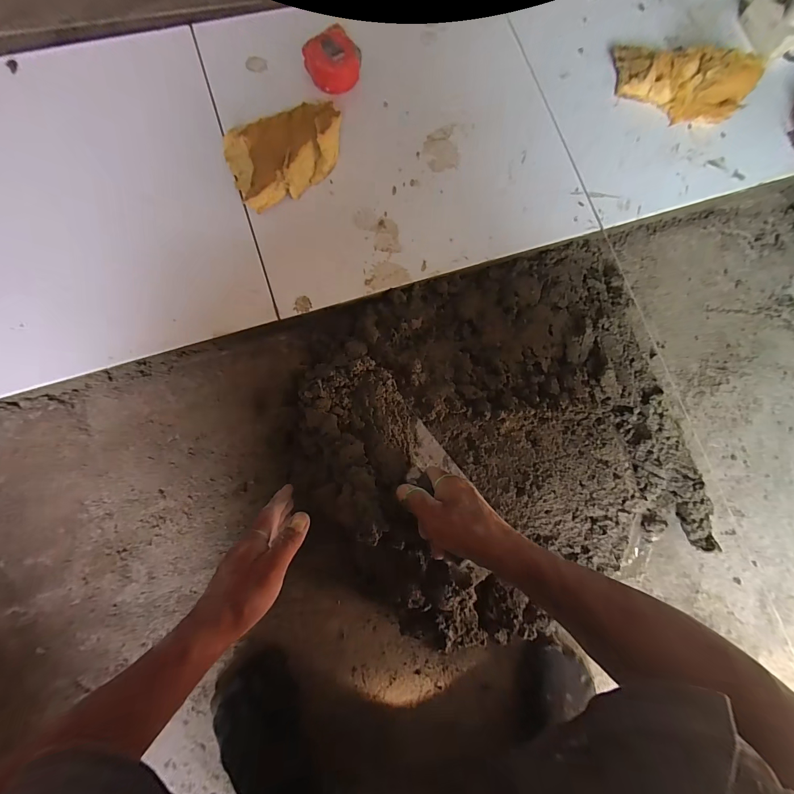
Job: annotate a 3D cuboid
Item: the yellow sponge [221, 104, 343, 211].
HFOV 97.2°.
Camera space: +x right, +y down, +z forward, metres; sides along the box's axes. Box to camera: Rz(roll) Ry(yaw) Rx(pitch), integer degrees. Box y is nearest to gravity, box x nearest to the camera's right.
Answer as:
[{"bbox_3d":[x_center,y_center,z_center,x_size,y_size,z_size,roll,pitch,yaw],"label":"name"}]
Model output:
[{"bbox_3d":[-0.150,-0.331,0.486,0.159,0.047,0.116,-21,84,-6],"label":"yellow sponge"}]

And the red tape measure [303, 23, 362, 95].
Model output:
[{"bbox_3d":[-0.093,-0.497,0.516,0.082,0.039,0.081,-16,84,-6],"label":"red tape measure"}]

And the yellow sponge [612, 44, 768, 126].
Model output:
[{"bbox_3d":[0.461,-0.508,0.557,0.217,0.046,0.121,3,82,-3],"label":"yellow sponge"}]

